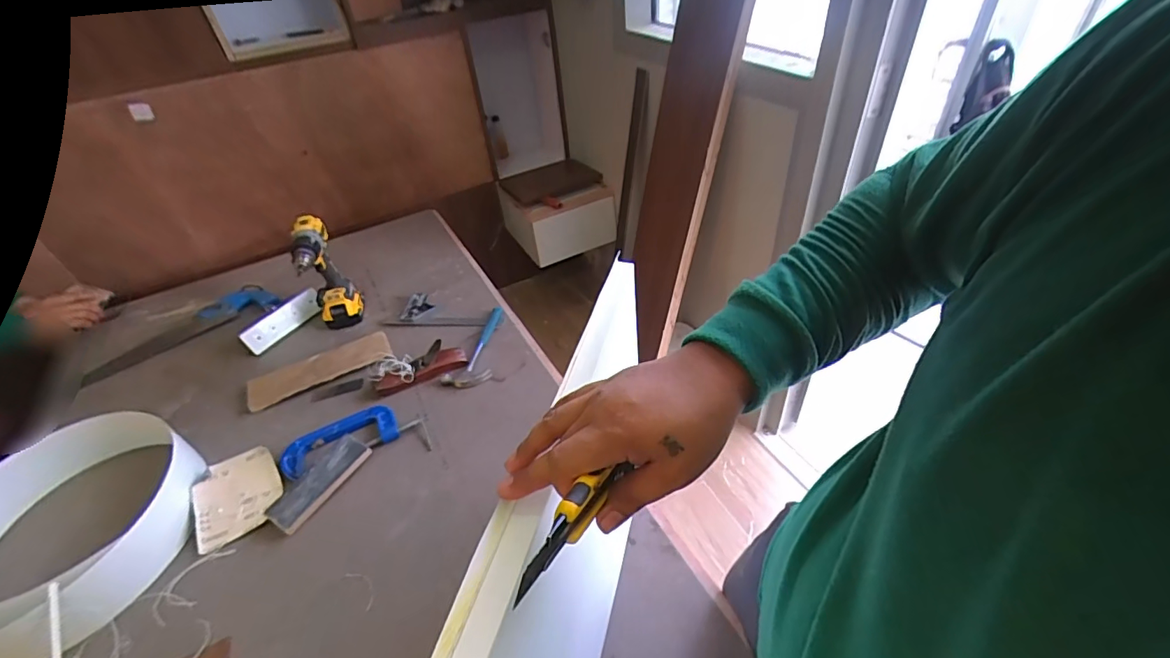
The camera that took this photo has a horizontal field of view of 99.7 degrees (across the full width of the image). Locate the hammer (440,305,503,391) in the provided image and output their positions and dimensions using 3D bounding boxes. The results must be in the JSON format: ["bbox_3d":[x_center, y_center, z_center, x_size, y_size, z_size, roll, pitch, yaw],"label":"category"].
[{"bbox_3d":[-0.219,0.039,1.085,0.091,0.035,0.221,14,46,22],"label":"hammer"}]

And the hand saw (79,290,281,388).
[{"bbox_3d":[-0.990,0.006,1.209,0.434,0.038,0.121,-34,48,-28],"label":"hand saw"}]

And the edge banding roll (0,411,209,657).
[{"bbox_3d":[-0.818,0.297,0.780,0.310,0.156,0.380,-9,41,-2],"label":"edge banding roll"}]

